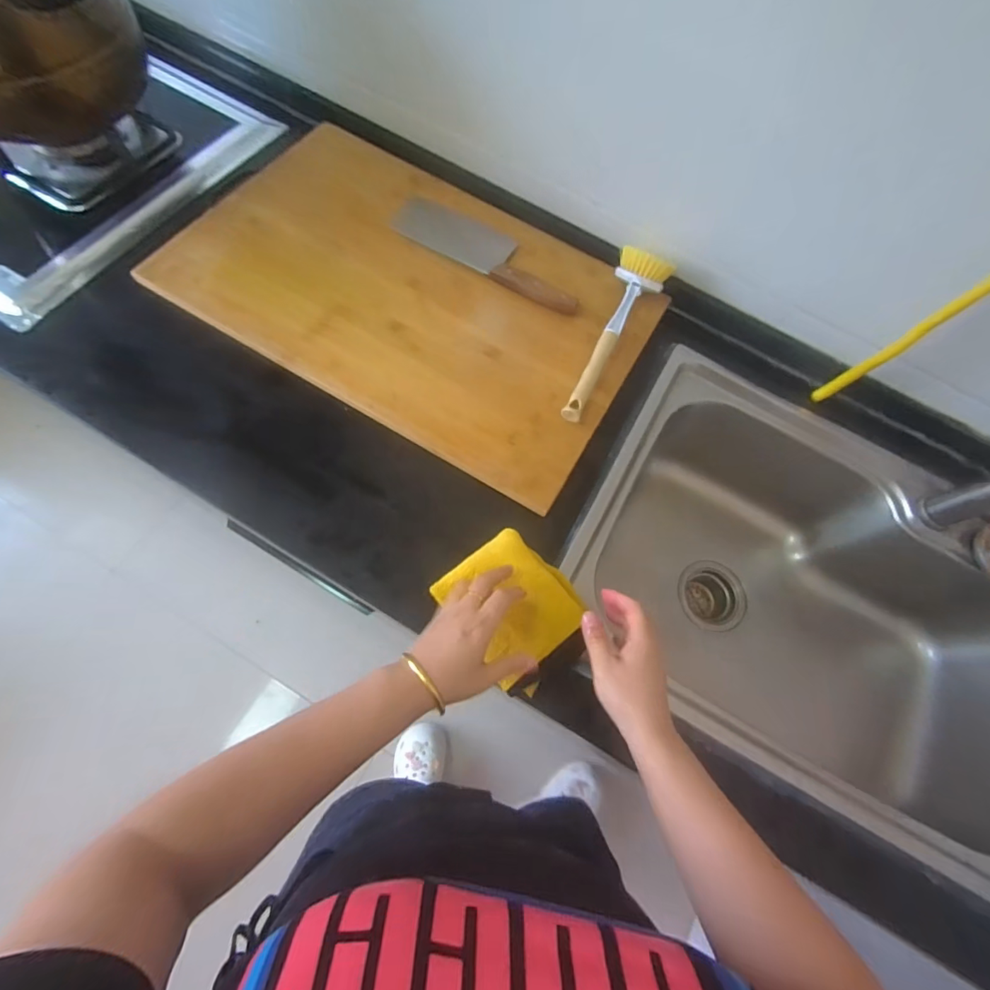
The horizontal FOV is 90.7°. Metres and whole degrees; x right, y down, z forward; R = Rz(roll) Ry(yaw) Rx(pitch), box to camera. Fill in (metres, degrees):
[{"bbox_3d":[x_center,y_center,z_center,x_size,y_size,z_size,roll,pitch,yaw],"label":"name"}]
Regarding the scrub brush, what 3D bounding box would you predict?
[{"bbox_3d":[0.150,-0.200,0.613,0.067,0.037,0.256,24,72,5],"label":"scrub brush"}]

